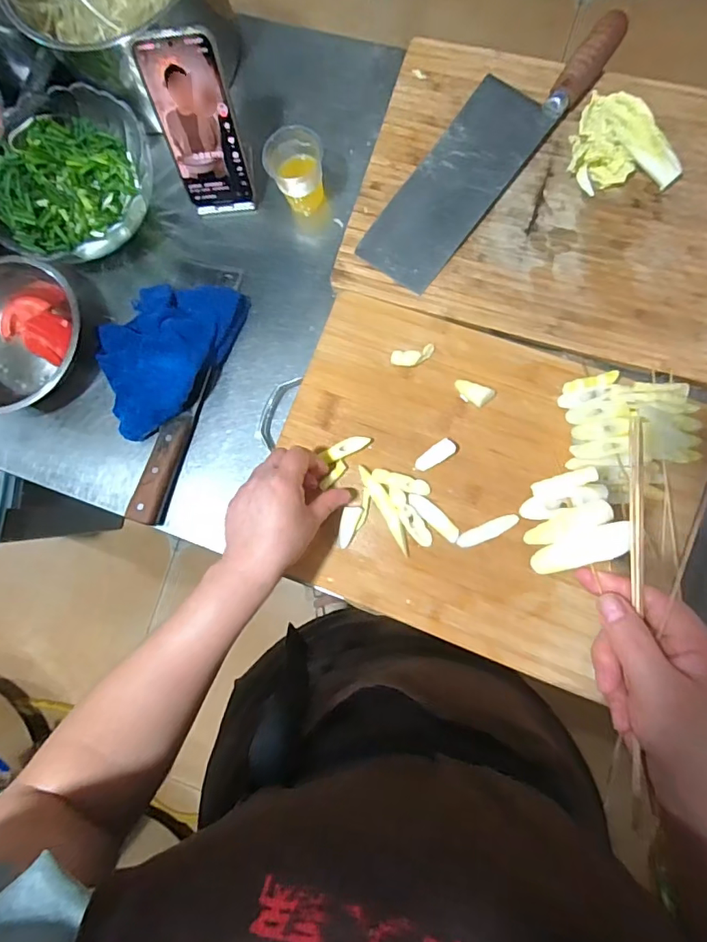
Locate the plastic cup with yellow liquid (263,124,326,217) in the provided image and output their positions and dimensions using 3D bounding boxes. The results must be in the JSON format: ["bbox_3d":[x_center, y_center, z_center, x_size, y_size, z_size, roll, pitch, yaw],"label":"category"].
[{"bbox_3d":[-0.059,-0.318,0.527,0.055,0.068,0.054,-1,84,5],"label":"plastic cup with yellow liquid"}]

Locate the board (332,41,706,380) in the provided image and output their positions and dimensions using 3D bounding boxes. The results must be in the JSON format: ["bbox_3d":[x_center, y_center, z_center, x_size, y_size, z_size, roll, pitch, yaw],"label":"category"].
[{"bbox_3d":[0.201,-0.271,0.497,0.383,0.026,0.277,18,86,7],"label":"board"}]

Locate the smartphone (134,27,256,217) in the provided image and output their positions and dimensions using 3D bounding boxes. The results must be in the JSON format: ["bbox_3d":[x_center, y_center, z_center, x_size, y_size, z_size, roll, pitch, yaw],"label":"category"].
[{"bbox_3d":[-0.152,-0.336,0.497,0.072,0.161,0.008,-2,55,5],"label":"smartphone"}]

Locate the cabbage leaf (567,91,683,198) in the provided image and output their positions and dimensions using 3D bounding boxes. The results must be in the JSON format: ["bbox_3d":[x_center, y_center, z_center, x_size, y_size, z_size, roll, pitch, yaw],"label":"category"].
[{"bbox_3d":[0.265,-0.326,0.485,0.094,0.031,0.092,2,84,5],"label":"cabbage leaf"}]

